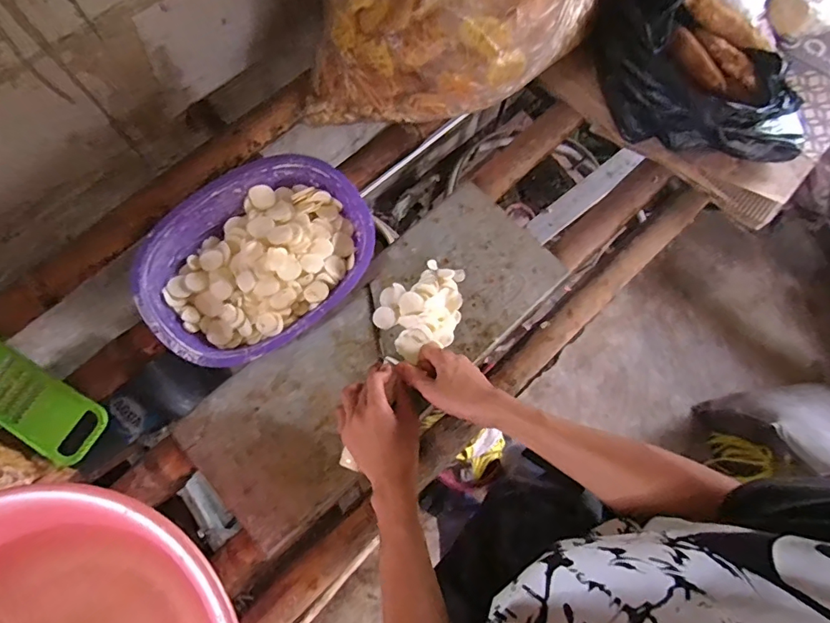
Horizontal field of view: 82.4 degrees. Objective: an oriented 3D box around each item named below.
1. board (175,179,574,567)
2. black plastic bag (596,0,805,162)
[{"bbox_3d":[-0.044,0.043,0.631,0.534,0.013,0.205,-41,80,-12],"label":"board"},{"bbox_3d":[0.424,-0.361,0.705,0.329,0.121,0.210,16,75,2],"label":"black plastic bag"}]

